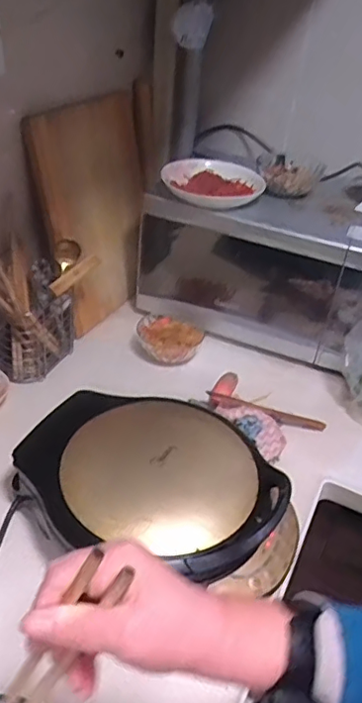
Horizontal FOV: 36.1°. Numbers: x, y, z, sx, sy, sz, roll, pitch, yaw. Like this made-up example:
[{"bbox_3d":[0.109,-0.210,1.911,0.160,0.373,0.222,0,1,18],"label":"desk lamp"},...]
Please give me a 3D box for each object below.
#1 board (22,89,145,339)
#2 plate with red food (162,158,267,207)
[{"bbox_3d":[-0.143,-0.258,1.029,0.027,0.372,0.282,9,33,24],"label":"board"},{"bbox_3d":[0.054,-0.294,0.968,0.170,0.034,0.153,6,35,-1],"label":"plate with red food"}]

